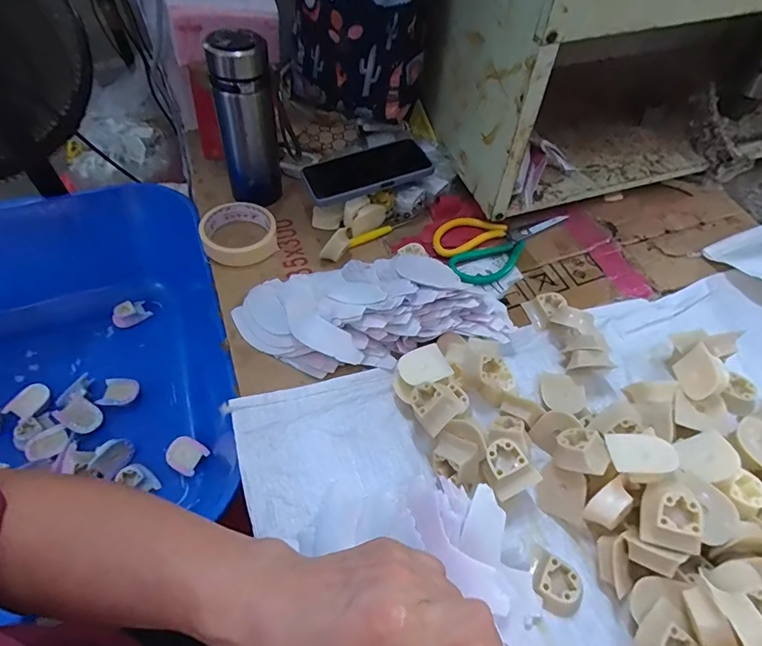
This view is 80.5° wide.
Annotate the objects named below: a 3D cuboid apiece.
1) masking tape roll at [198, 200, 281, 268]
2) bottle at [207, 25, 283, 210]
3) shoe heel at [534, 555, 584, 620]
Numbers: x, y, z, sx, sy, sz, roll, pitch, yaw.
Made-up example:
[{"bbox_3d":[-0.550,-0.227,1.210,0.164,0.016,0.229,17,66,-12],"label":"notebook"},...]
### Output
[{"bbox_3d":[-0.182,-0.114,0.582,0.089,0.038,0.085,2,55,-2],"label":"masking tape roll"},{"bbox_3d":[-0.169,-0.249,0.569,0.077,0.204,0.070,-17,58,-15],"label":"bottle"},{"bbox_3d":[0.145,0.217,0.367,0.036,0.018,0.041,-33,63,-24],"label":"shoe heel"}]

